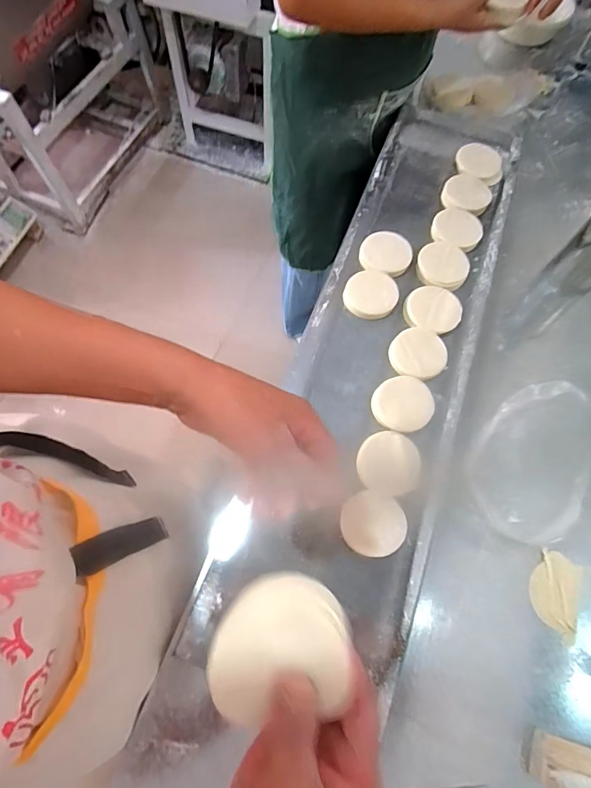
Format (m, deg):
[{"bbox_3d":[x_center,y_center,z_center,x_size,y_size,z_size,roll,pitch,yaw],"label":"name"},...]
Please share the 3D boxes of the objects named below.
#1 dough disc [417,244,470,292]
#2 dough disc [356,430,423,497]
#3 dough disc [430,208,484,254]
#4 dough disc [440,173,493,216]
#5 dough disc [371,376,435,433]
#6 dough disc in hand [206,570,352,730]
[{"bbox_3d":[0.251,-0.216,0.744,0.086,0.013,0.094,1,68,-2],"label":"dough disc"},{"bbox_3d":[0.132,0.095,0.607,0.085,0.016,0.090,1,68,-2],"label":"dough disc"},{"bbox_3d":[0.288,-0.293,0.774,0.086,0.010,0.081,1,68,-2],"label":"dough disc"},{"bbox_3d":[0.320,-0.379,0.811,0.084,0.023,0.101,17,68,5],"label":"dough disc"},{"bbox_3d":[0.158,0.014,0.643,0.084,0.021,0.082,1,68,-2],"label":"dough disc"},{"bbox_3d":[-0.010,0.152,0.261,0.081,0.022,0.076,1,68,-2],"label":"dough disc in hand"}]

